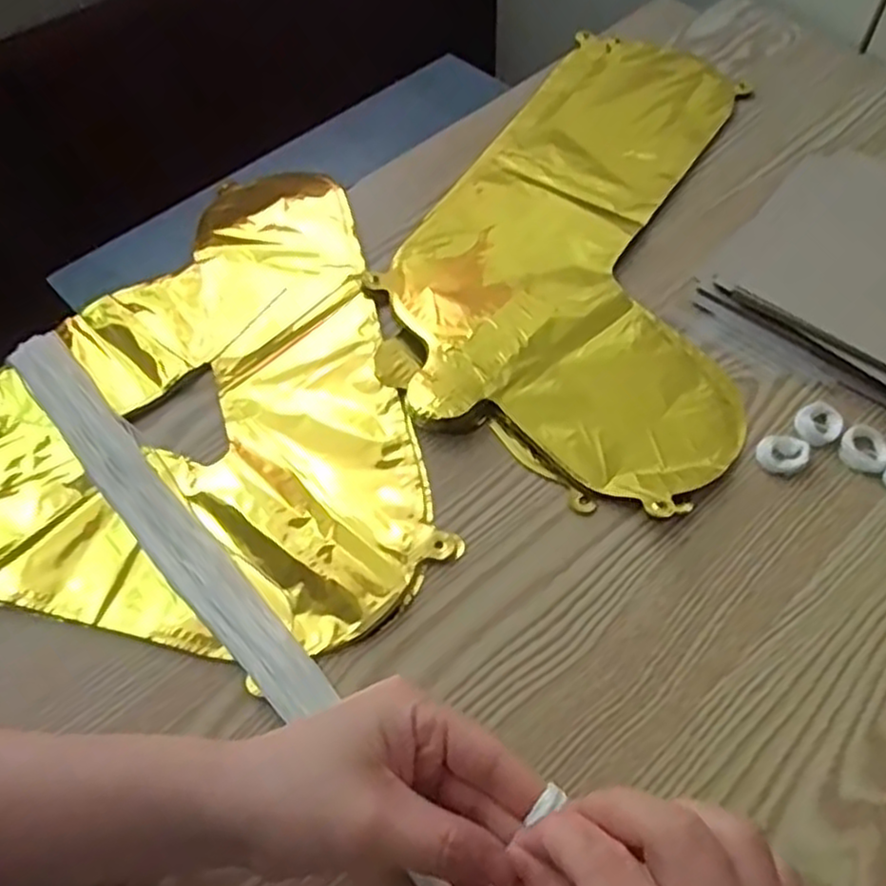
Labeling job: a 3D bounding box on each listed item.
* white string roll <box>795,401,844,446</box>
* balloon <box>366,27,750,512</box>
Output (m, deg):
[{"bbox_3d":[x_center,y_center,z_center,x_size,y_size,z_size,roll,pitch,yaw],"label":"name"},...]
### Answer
[{"bbox_3d":[0.209,-0.011,0.415,0.028,0.006,0.023,-36,63,-20],"label":"white string roll"},{"bbox_3d":[0.110,-0.153,0.509,0.224,0.014,0.412,19,59,13],"label":"balloon"}]

